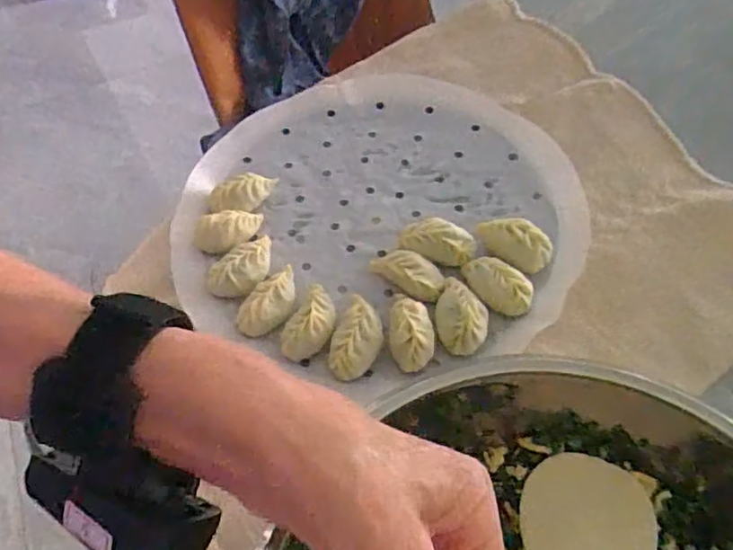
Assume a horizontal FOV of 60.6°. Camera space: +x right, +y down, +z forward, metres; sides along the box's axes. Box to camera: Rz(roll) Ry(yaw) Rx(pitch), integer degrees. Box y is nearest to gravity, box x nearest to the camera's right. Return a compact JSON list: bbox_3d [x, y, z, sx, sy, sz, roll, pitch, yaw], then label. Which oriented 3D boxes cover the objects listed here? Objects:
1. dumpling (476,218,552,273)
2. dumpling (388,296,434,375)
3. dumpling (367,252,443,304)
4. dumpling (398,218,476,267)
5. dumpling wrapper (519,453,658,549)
[{"bbox_3d":[0.098,-0.021,0.424,0.052,0.028,0.026,27,63,20],"label":"dumpling"},{"bbox_3d":[0.028,0.040,0.392,0.027,0.027,0.045,-1,57,4],"label":"dumpling"},{"bbox_3d":[0.027,-0.002,0.418,0.054,0.026,0.022,37,67,24],"label":"dumpling"},{"bbox_3d":[0.049,-0.022,0.433,0.050,0.029,0.029,9,59,10],"label":"dumpling"},{"bbox_3d":[0.109,0.122,0.311,0.061,0.004,0.062,-10,53,14],"label":"dumpling wrapper"}]

